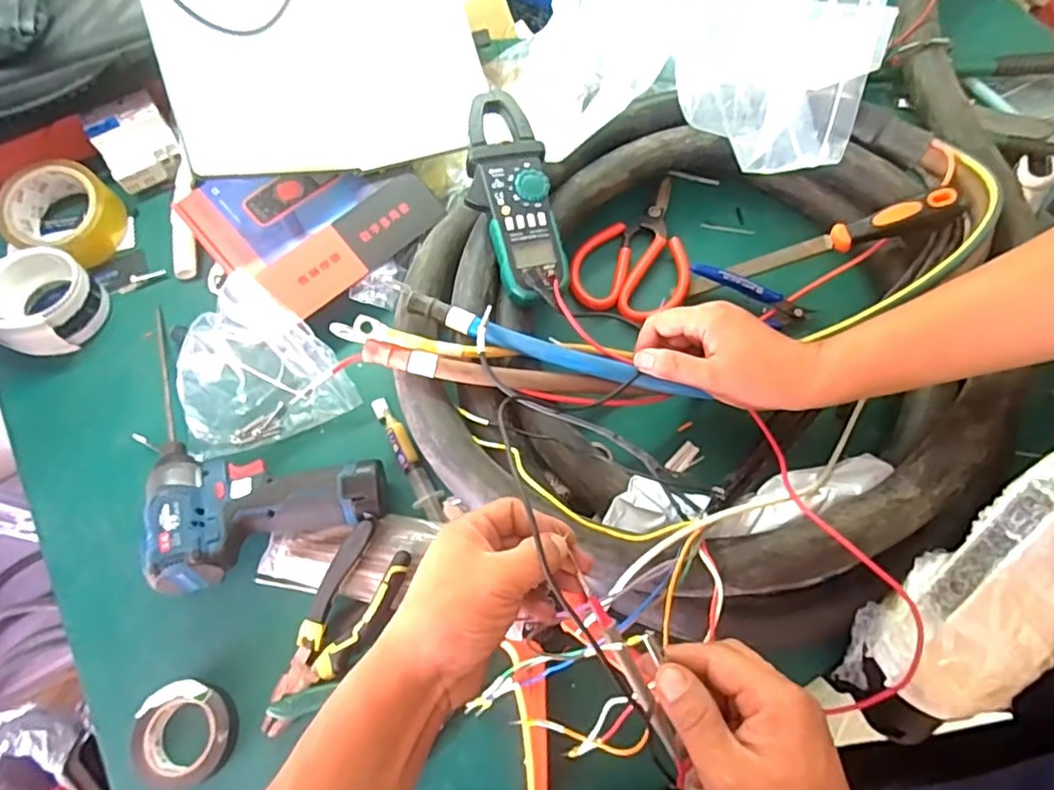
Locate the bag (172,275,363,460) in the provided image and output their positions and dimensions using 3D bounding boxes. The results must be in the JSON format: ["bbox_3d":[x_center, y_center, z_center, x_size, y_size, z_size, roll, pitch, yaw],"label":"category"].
[{"bbox_3d":[-0.242,-0.025,0.561,0.144,0.084,0.114,-21,68,-7],"label":"bag"}]

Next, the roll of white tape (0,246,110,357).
[{"bbox_3d":[-0.485,-0.096,0.606,0.139,0.059,0.093,20,69,10],"label":"roll of white tape"}]

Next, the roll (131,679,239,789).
[{"bbox_3d":[-0.252,0.251,0.471,0.066,0.020,0.070,-1,67,2],"label":"roll"}]

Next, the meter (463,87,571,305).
[{"bbox_3d":[-0.013,-0.176,0.568,0.069,0.050,0.198,-9,67,-2],"label":"meter"}]

